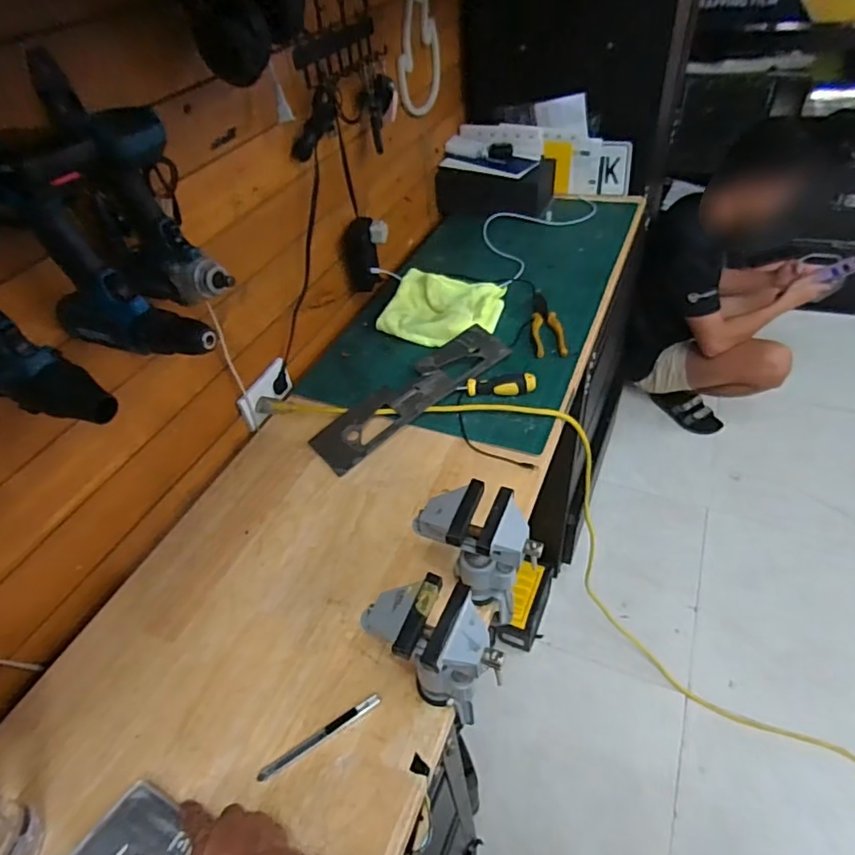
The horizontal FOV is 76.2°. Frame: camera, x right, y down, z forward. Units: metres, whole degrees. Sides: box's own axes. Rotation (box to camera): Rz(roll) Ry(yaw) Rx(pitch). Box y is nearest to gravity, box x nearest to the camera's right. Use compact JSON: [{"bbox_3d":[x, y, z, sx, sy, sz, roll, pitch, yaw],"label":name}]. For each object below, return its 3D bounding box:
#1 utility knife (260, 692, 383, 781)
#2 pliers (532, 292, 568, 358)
[{"bbox_3d":[-0.109,0.313,0.555,0.133,0.006,0.012,-27,48,-18],"label":"utility knife"},{"bbox_3d":[0.215,-0.197,0.997,0.050,0.021,0.190,-4,45,4],"label":"pliers"}]

